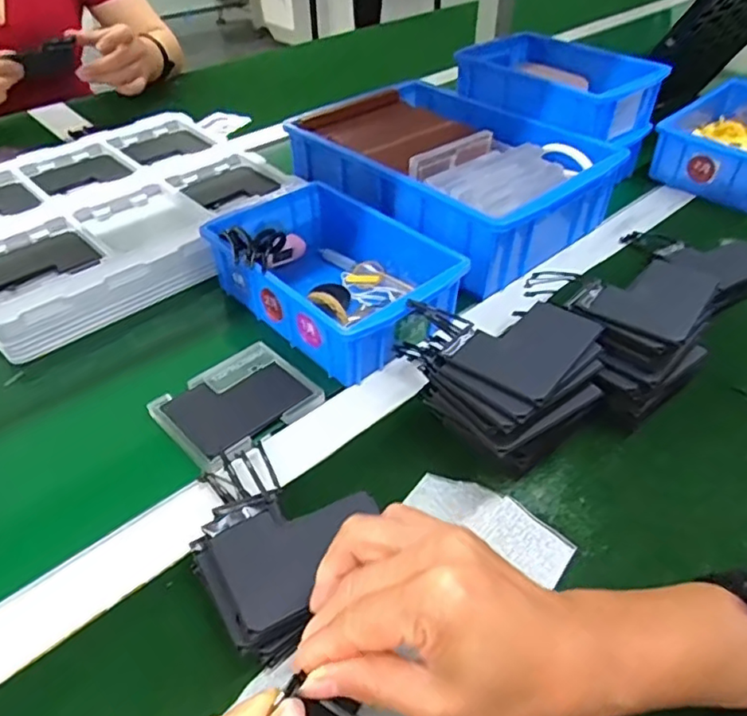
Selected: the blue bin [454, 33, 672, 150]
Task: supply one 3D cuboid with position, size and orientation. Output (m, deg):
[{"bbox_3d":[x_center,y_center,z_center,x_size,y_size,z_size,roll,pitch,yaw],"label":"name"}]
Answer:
[{"bbox_3d":[0.201,-0.301,0.664,0.137,0.057,0.200,-27,49,-27],"label":"blue bin"}]

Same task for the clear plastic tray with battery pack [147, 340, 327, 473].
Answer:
[{"bbox_3d":[-0.099,0.033,0.444,0.088,0.017,0.103,31,50,29],"label":"clear plastic tray with battery pack"}]

